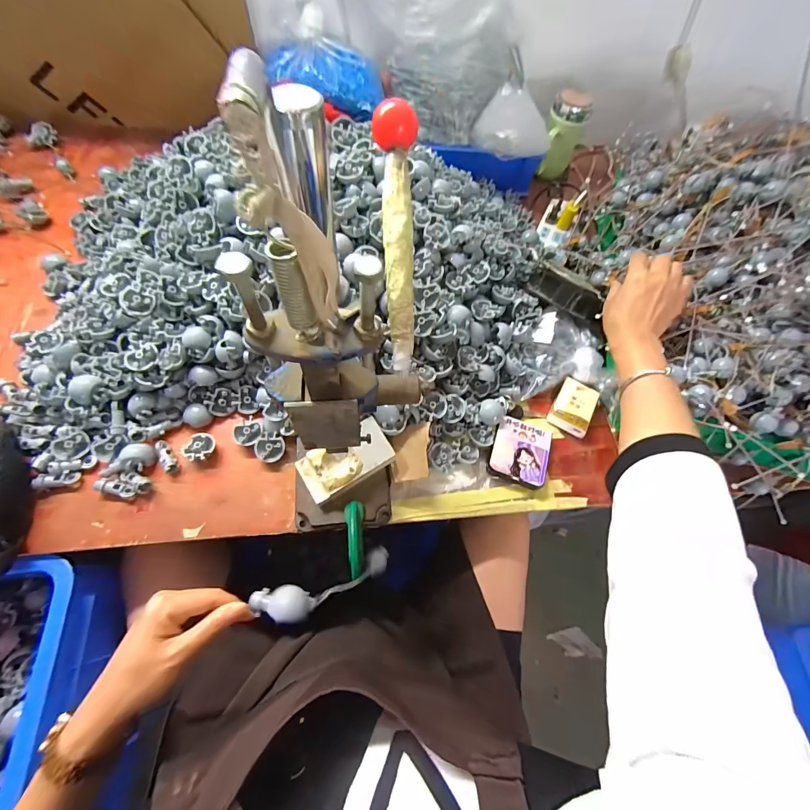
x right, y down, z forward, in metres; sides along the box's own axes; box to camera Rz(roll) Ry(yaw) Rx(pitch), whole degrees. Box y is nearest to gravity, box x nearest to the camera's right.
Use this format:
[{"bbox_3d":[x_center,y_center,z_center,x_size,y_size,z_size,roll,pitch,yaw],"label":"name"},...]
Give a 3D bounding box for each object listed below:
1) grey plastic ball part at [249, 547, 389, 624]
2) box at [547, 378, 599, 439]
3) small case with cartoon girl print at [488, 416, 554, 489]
[{"bbox_3d":[-0.075,0.184,0.370,0.148,0.031,0.037,-2,58,-47],"label":"grey plastic ball part"},{"bbox_3d":[0.247,0.002,0.512,0.054,0.015,0.078,30,65,10],"label":"box"},{"bbox_3d":[0.157,0.063,0.476,0.074,0.015,0.087,20,64,5],"label":"small case with cartoon girl print"}]

